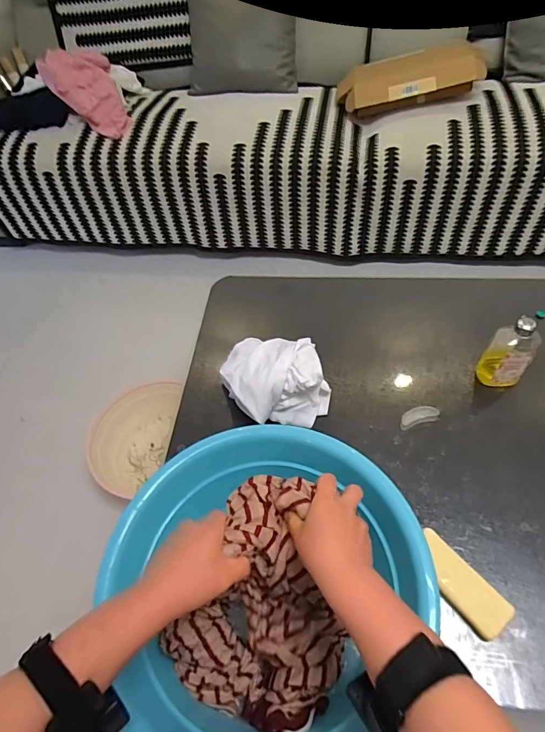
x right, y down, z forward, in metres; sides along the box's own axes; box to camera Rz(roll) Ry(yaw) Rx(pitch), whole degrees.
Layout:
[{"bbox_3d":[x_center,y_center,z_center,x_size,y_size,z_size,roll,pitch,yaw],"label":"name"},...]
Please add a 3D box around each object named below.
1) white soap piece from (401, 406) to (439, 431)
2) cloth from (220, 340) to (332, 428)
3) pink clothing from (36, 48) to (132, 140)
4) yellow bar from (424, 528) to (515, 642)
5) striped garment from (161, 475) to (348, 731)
[{"bbox_3d":[0.232,0.080,0.671,0.061,0.018,0.027,-12,54,-4],"label":"white soap piece"},{"bbox_3d":[0.008,0.025,0.684,0.160,0.104,0.133,-10,53,-3],"label":"cloth"},{"bbox_3d":[-0.629,-0.914,1.420,0.220,0.183,0.291,-21,55,-10],"label":"pink clothing"},{"bbox_3d":[0.233,0.270,0.528,0.048,0.023,0.124,-34,58,-19],"label":"yellow bar"},{"bbox_3d":[0.003,0.254,0.453,0.168,0.135,0.218,23,59,20],"label":"striped garment"}]

